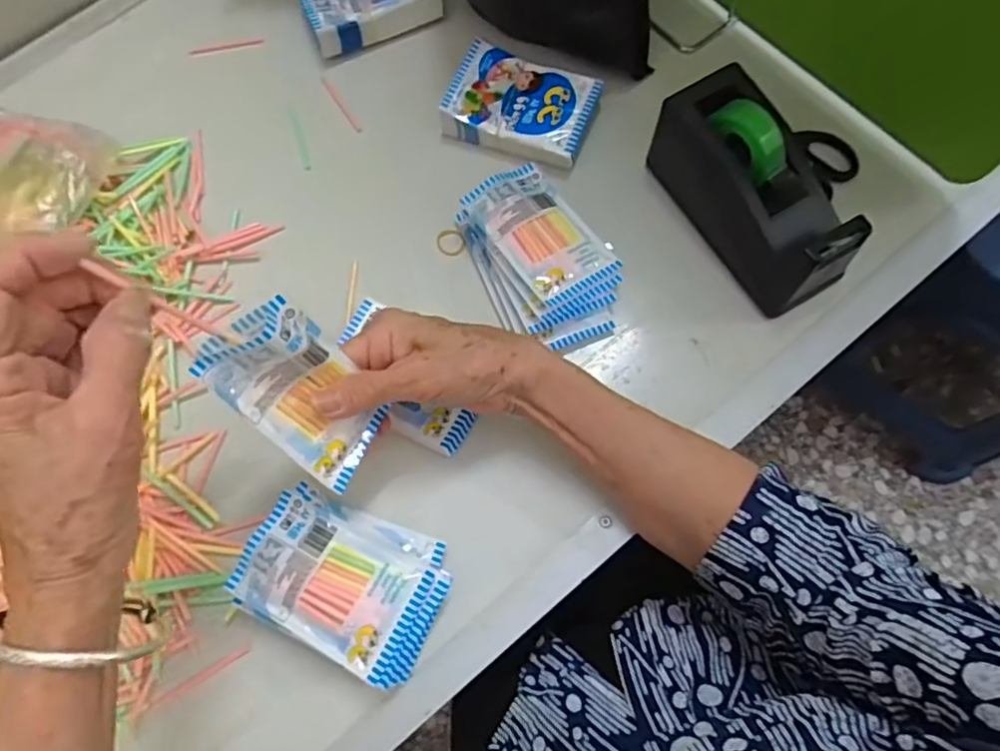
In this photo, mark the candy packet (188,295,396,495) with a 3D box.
[{"bbox_3d":[-0.103,0.011,0.323,0.055,0.103,0.029,-33,36,-8],"label":"candy packet"}]

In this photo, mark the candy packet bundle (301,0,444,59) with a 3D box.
[{"bbox_3d":[-0.107,-0.310,0.507,0.104,0.027,0.074,-22,73,-3],"label":"candy packet bundle"}]

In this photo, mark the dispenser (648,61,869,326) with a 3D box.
[{"bbox_3d":[0.166,-0.121,0.404,0.058,0.085,0.151,-30,74,-6],"label":"dispenser"}]

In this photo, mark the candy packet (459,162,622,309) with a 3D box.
[{"bbox_3d":[0.027,-0.099,0.421,0.063,0.008,0.103,-33,74,-18],"label":"candy packet"}]

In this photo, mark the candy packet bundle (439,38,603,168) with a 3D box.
[{"bbox_3d":[0.017,-0.202,0.466,0.107,0.025,0.069,25,76,10],"label":"candy packet bundle"}]

